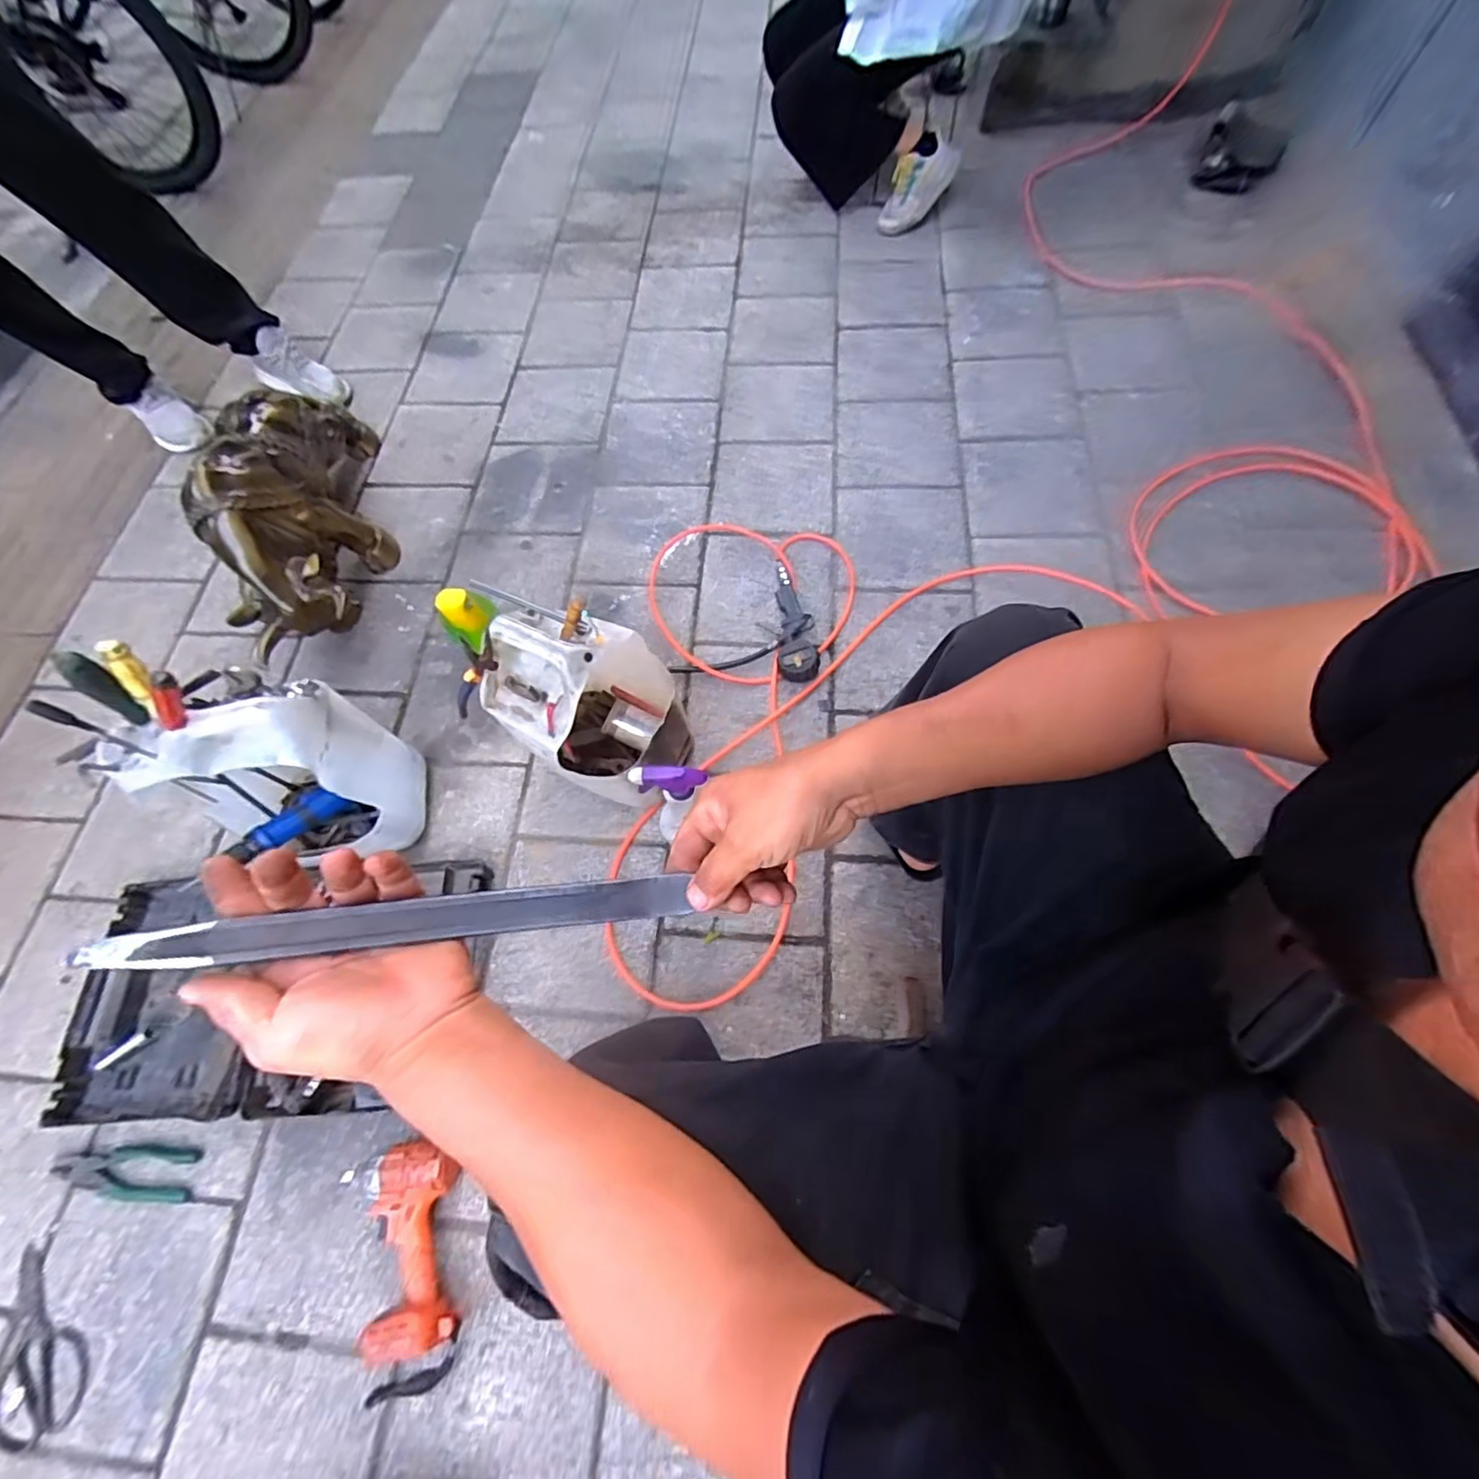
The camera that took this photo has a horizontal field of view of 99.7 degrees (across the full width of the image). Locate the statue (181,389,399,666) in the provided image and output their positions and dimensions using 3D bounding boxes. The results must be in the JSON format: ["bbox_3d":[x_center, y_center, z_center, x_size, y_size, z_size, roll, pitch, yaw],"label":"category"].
[{"bbox_3d":[-0.770,-0.408,1.088,0.180,0.289,0.600,-18,66,-5],"label":"statue"}]

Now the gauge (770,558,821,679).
[{"bbox_3d":[0.098,-0.214,1.096,0.070,0.043,0.246,-2,66,2],"label":"gauge"}]

